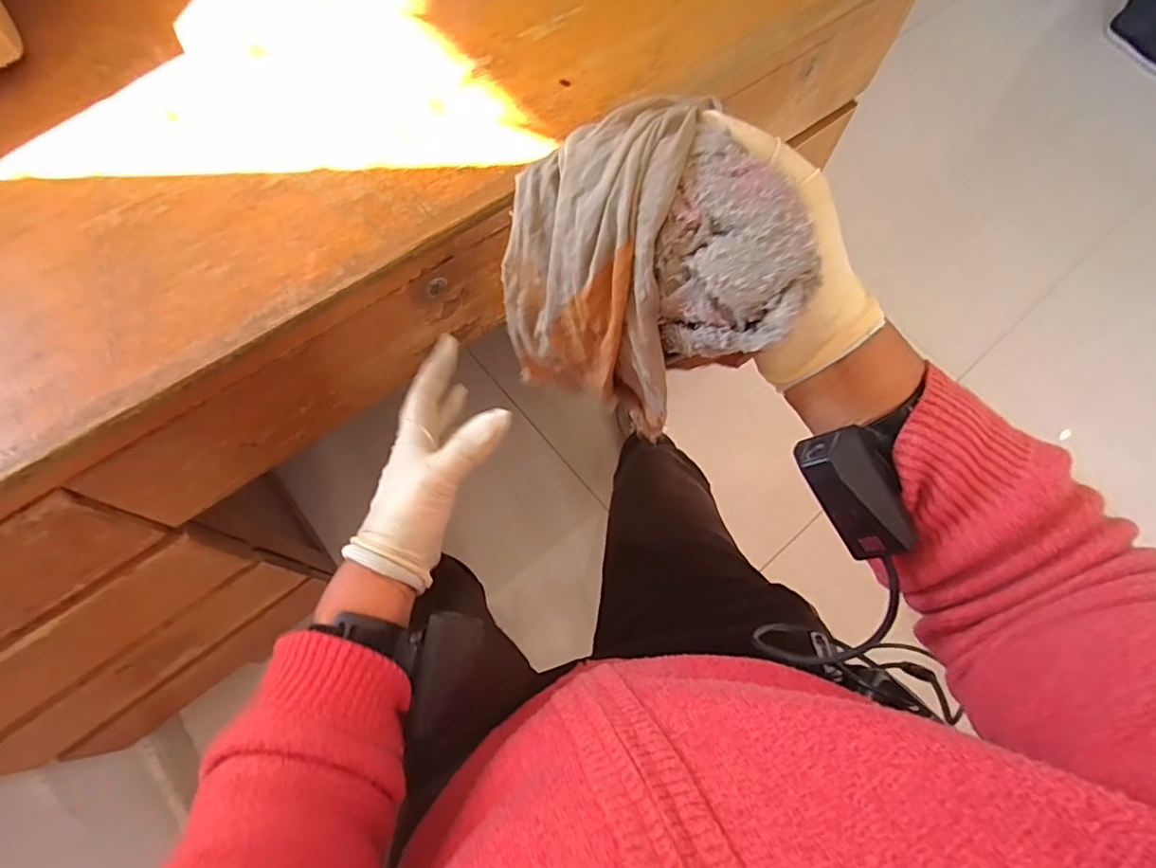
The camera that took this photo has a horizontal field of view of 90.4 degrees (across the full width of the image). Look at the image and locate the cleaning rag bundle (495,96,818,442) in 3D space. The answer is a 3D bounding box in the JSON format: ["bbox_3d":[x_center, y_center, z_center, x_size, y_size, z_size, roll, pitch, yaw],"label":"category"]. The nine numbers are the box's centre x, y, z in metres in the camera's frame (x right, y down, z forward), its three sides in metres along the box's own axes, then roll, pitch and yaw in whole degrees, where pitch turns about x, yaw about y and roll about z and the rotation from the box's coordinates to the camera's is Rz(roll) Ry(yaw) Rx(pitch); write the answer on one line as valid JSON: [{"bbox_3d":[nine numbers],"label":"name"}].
[{"bbox_3d":[0.028,-0.080,0.288,0.122,0.117,0.104,-1,67,-3],"label":"cleaning rag bundle"}]

